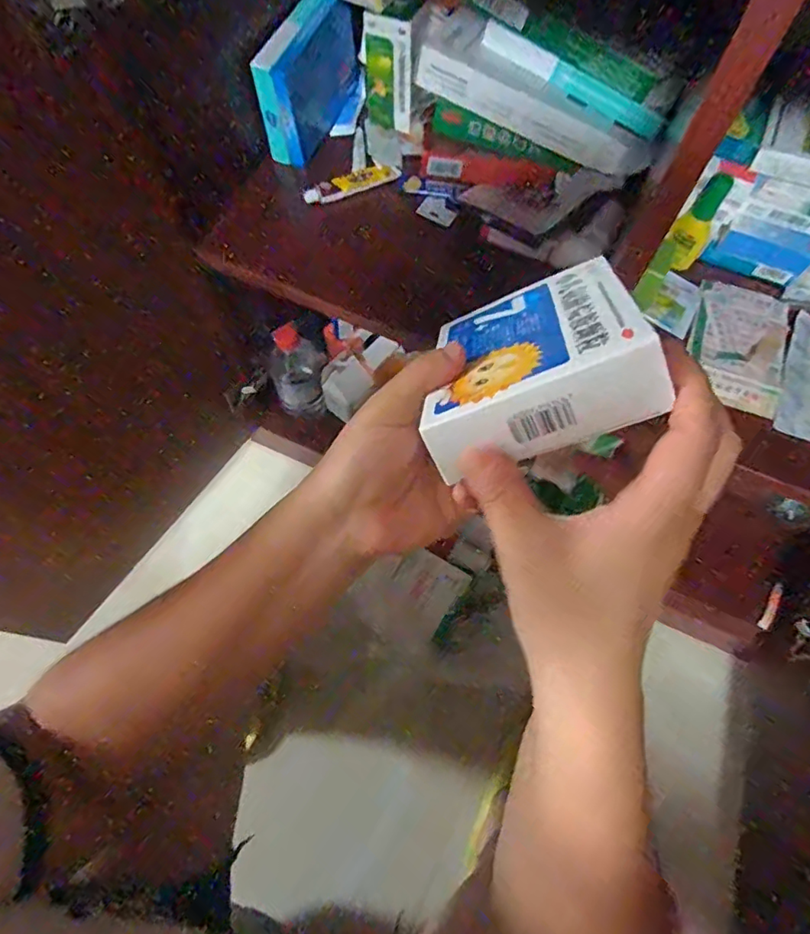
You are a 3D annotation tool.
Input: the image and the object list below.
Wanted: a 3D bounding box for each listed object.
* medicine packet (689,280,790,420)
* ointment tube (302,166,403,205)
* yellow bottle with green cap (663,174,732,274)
[{"bbox_3d":[0.315,-0.117,0.513,0.083,0.014,0.134,20,68,9],"label":"medicine packet"},{"bbox_3d":[-0.057,-0.302,0.579,0.106,0.013,0.020,-22,65,-12],"label":"ointment tube"},{"bbox_3d":[0.273,-0.227,0.512,0.035,0.089,0.030,29,66,14],"label":"yellow bottle with green cap"}]

